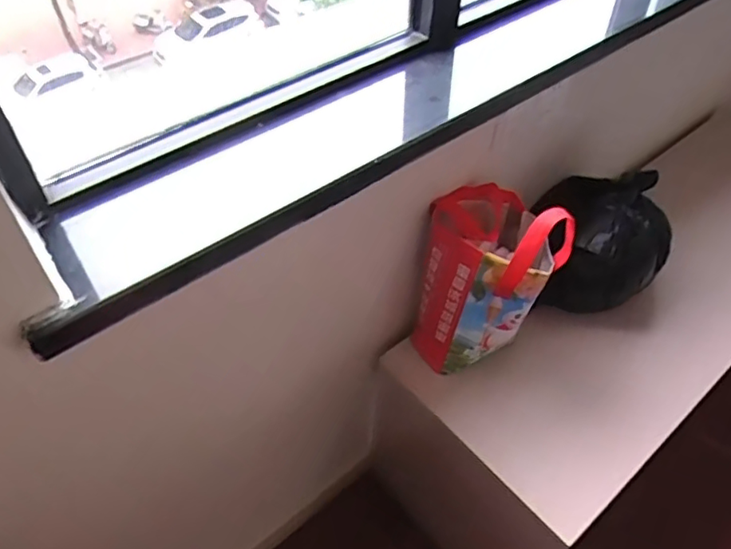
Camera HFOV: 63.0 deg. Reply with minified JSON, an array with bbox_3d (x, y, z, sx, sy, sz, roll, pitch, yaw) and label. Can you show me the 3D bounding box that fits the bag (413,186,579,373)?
[{"bbox_3d":[0.182,-0.005,0.923,0.177,0.336,0.161,4,48,1],"label":"bag"}]

